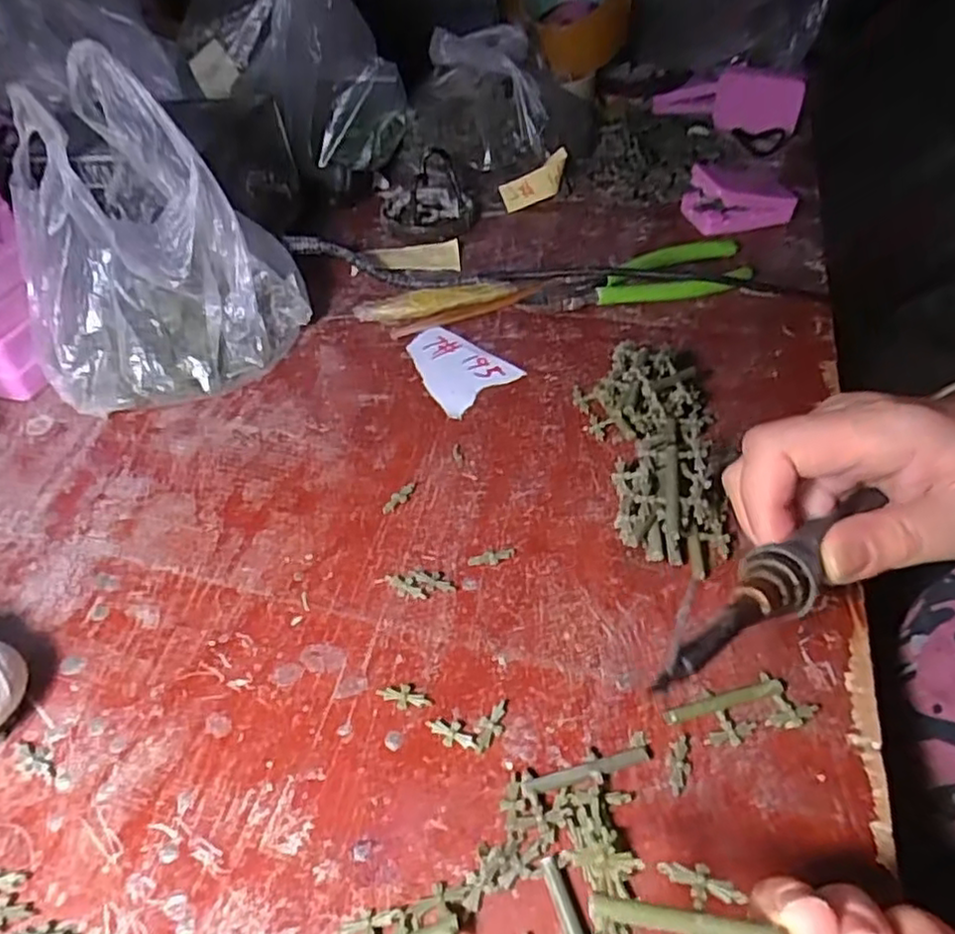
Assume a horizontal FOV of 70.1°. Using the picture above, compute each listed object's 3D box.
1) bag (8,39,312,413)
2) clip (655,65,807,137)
[{"bbox_3d":[-0.166,-0.115,0.351,0.138,0.140,0.086,-29,53,-25],"label":"bag"},{"bbox_3d":[0.225,-0.333,0.610,0.124,0.050,0.031,26,50,22],"label":"clip"}]

